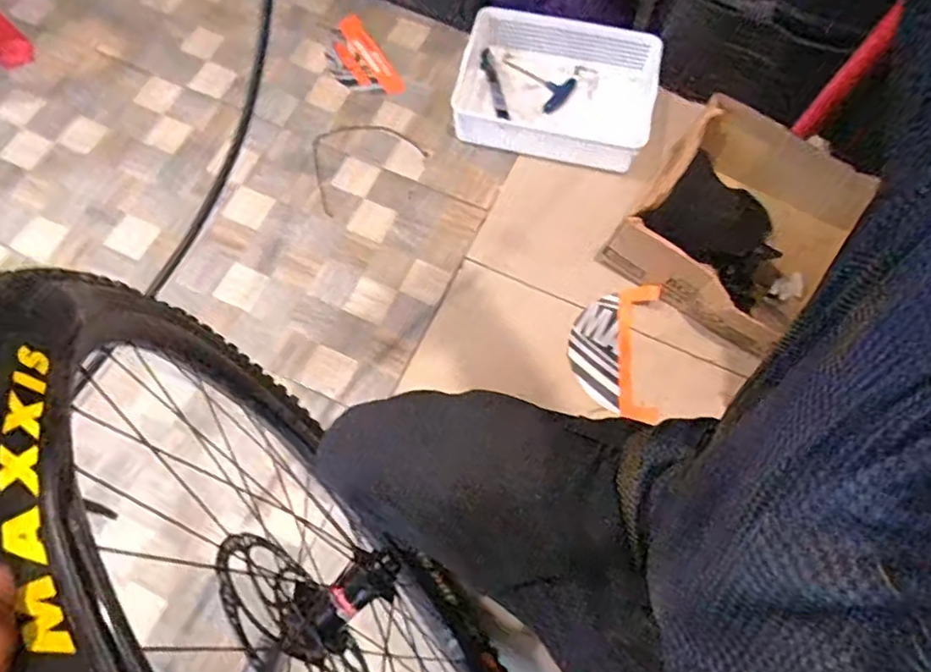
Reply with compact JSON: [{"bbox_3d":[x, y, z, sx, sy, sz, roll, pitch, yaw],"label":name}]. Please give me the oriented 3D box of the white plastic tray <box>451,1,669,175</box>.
[{"bbox_3d":[0.161,-0.433,1.108,0.341,0.089,0.245,15,70,3],"label":"white plastic tray"}]

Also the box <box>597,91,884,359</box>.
[{"bbox_3d":[0.431,-0.182,0.989,0.312,0.147,0.352,32,71,9],"label":"box"}]

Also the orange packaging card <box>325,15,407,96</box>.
[{"bbox_3d":[-0.198,-0.512,1.162,0.102,0.007,0.191,-30,74,-13],"label":"orange packaging card"}]

